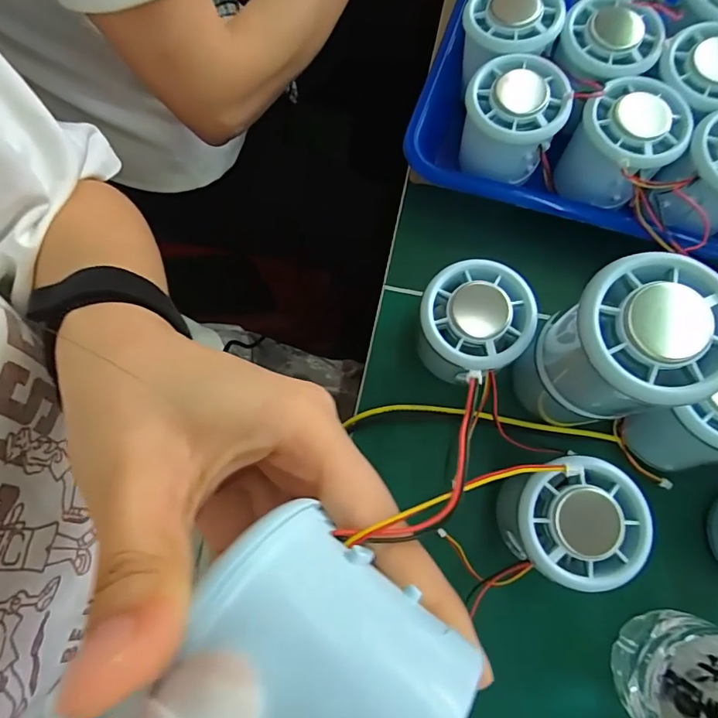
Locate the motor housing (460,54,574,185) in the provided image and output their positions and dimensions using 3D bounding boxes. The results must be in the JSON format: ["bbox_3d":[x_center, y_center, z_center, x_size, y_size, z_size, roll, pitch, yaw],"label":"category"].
[{"bbox_3d":[0.088,-0.140,0.281,0.053,0.049,0.049,19,78,6],"label":"motor housing"}]

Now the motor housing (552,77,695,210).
[{"bbox_3d":[0.149,-0.122,0.275,0.052,0.049,0.057,0,76,1],"label":"motor housing"}]

